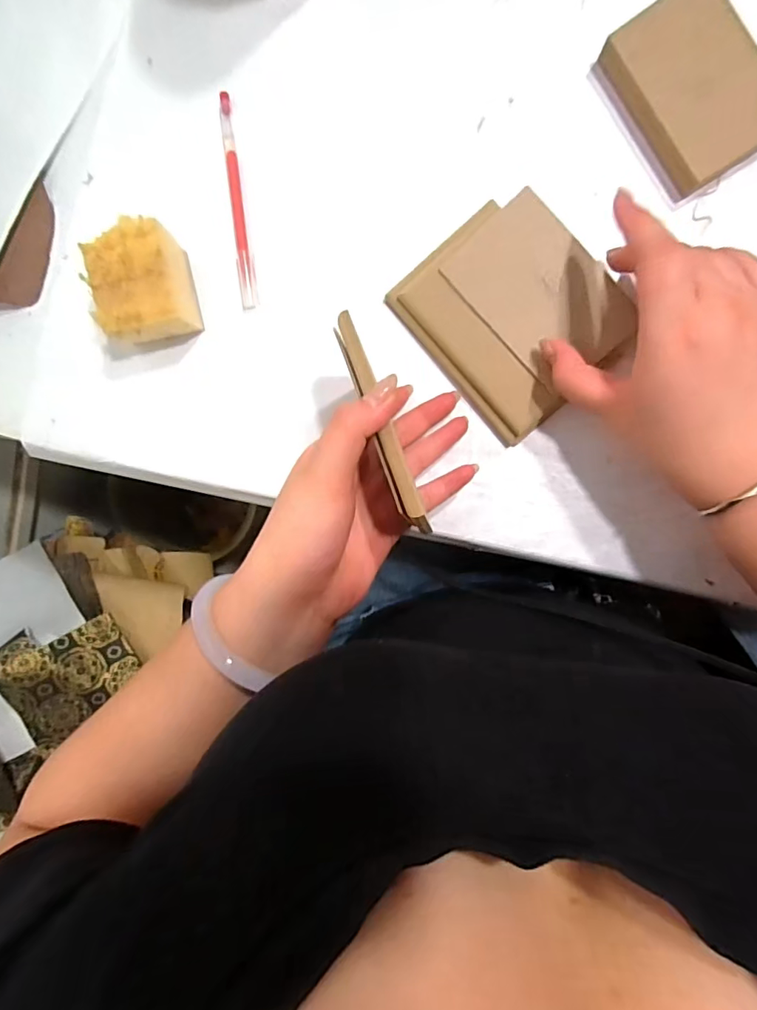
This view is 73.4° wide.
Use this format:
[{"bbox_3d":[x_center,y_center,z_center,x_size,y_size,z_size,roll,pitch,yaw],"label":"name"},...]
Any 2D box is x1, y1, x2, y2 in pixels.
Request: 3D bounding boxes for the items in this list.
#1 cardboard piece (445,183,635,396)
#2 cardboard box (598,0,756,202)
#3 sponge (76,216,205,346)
[{"bbox_3d":[0.104,-0.136,0.327,0.074,0.004,0.112,-42,89,8],"label":"cardboard piece"},{"bbox_3d":[0.198,-0.261,0.319,0.070,0.022,0.108,-32,91,8],"label":"cardboard box"},{"bbox_3d":[-0.159,-0.148,0.347,0.056,0.046,0.068,-11,93,7],"label":"sponge"}]

